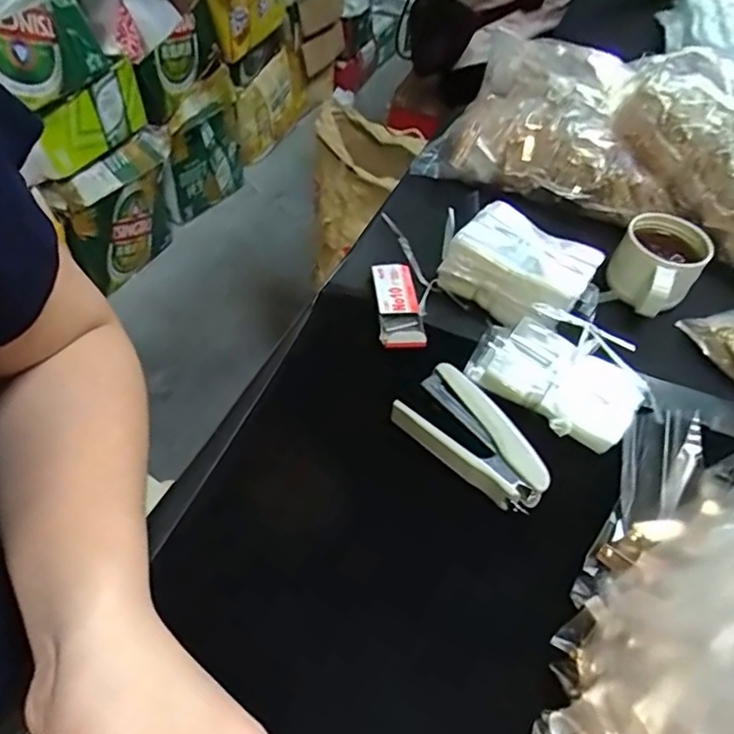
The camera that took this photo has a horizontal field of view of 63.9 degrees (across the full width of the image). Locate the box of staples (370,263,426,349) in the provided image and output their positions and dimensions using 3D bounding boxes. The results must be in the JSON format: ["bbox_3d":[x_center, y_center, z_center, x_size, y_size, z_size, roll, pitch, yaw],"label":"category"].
[{"bbox_3d":[0.023,-0.046,0.436,0.031,0.010,0.083,-4,50,-2],"label":"box of staples"}]

